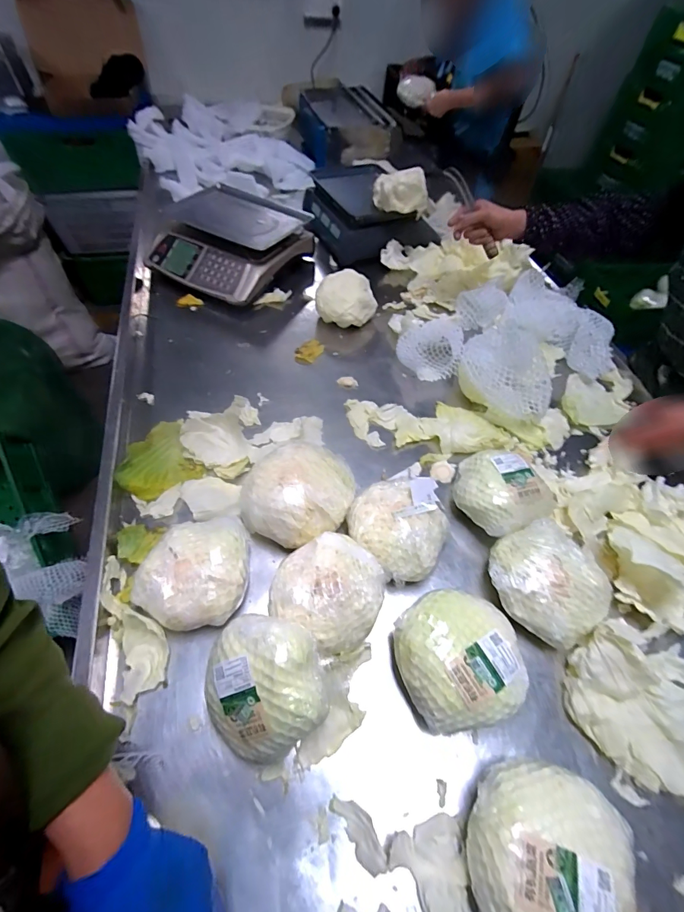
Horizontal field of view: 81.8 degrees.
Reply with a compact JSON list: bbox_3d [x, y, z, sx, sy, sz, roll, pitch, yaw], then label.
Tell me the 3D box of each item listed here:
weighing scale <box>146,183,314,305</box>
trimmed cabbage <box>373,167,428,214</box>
[{"bbox_3d":[-0.310,-0.581,1.081,0.354,0.111,0.349,25,57,14],"label":"weighing scale"},{"bbox_3d":[0.158,-0.683,1.028,0.124,0.075,0.091,-16,57,-15],"label":"trimmed cabbage"}]

